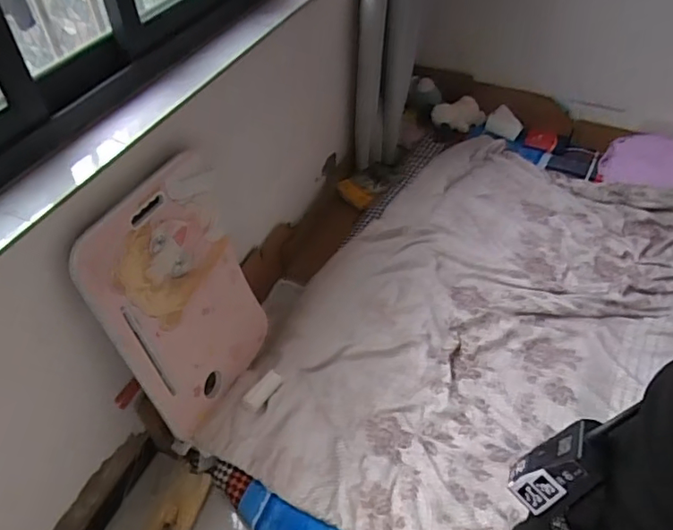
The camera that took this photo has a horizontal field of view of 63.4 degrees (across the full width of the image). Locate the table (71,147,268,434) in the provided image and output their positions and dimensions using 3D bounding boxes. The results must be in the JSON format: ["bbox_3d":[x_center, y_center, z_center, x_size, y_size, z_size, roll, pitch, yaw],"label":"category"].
[{"bbox_3d":[-0.326,0.075,1.209,0.036,0.583,0.390,9,44,27],"label":"table"}]

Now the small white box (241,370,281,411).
[{"bbox_3d":[-0.185,0.313,1.369,0.041,0.024,0.121,25,51,22],"label":"small white box"}]

